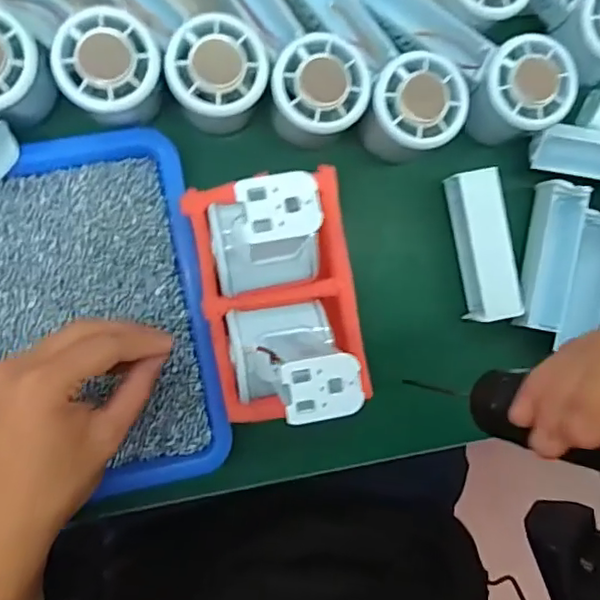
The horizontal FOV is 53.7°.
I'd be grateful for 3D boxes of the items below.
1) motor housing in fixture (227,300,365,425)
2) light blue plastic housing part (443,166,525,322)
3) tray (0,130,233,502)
[{"bbox_3d":[-0.005,0.026,0.297,0.056,0.117,0.047,-7,92,-8],"label":"motor housing in fixture"},{"bbox_3d":[0.125,-0.036,0.403,0.035,0.024,0.099,-8,92,-8],"label":"light blue plastic housing part"},{"bbox_3d":[-0.145,0.013,0.366,0.170,0.026,0.217,-10,91,-8],"label":"tray"}]

